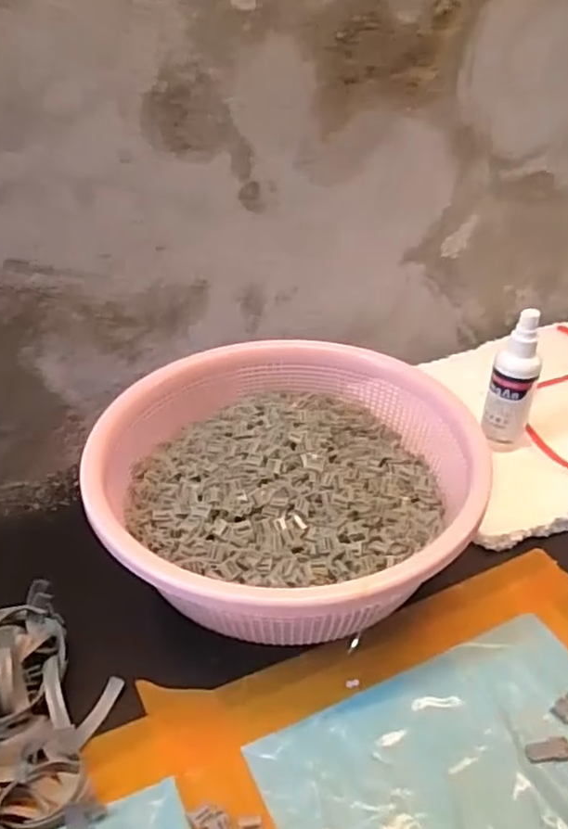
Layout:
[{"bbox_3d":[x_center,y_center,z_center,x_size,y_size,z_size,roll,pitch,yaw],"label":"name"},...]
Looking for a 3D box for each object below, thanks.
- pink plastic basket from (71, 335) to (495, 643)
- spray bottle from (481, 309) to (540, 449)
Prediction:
[{"bbox_3d":[0.006,0.059,0.480,0.241,0.109,0.244,0,36,0],"label":"pink plastic basket"},{"bbox_3d":[0.191,-0.023,0.547,0.034,0.128,0.026,27,44,33],"label":"spray bottle"}]

